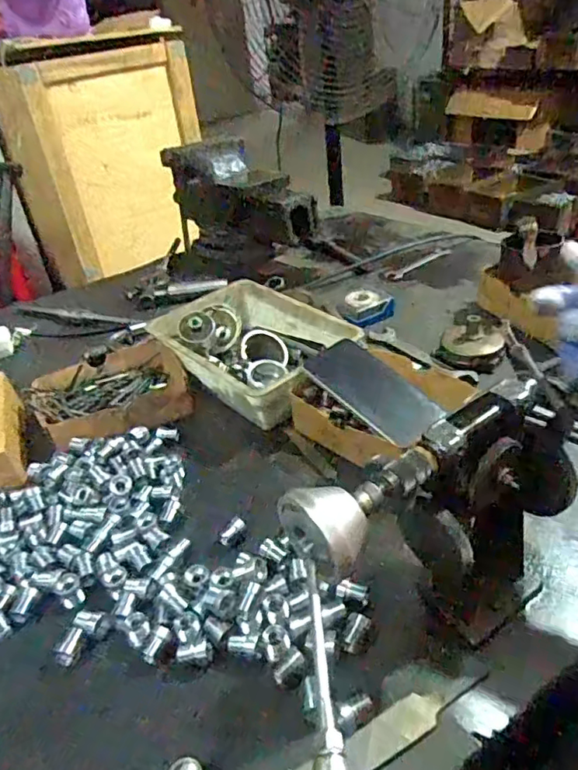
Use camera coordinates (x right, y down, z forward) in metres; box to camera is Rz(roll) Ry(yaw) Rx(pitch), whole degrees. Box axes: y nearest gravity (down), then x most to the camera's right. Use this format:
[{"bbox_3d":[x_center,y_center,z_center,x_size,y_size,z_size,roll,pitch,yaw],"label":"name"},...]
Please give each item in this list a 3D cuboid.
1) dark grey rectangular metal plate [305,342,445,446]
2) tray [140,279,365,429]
[{"bbox_3d":[0.091,0.005,0.631,0.159,0.062,0.016,39,13,24],"label":"dark grey rectangular metal plate"},{"bbox_3d":[-0.047,-0.049,0.730,0.252,0.069,0.177,25,47,37],"label":"tray"}]

